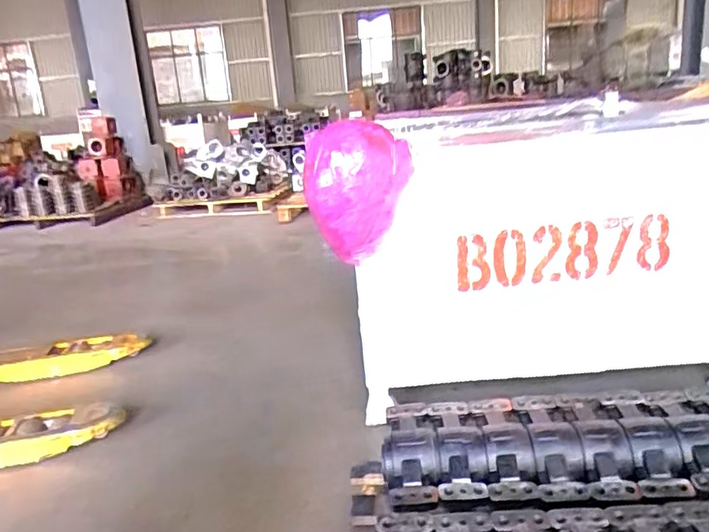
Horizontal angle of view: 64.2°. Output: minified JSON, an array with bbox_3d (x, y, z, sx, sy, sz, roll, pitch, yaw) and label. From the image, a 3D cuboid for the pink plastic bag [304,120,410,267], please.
[{"bbox_3d":[0.011,-0.162,1.272,0.238,0.303,0.187,-4,16,2],"label":"pink plastic bag"}]

